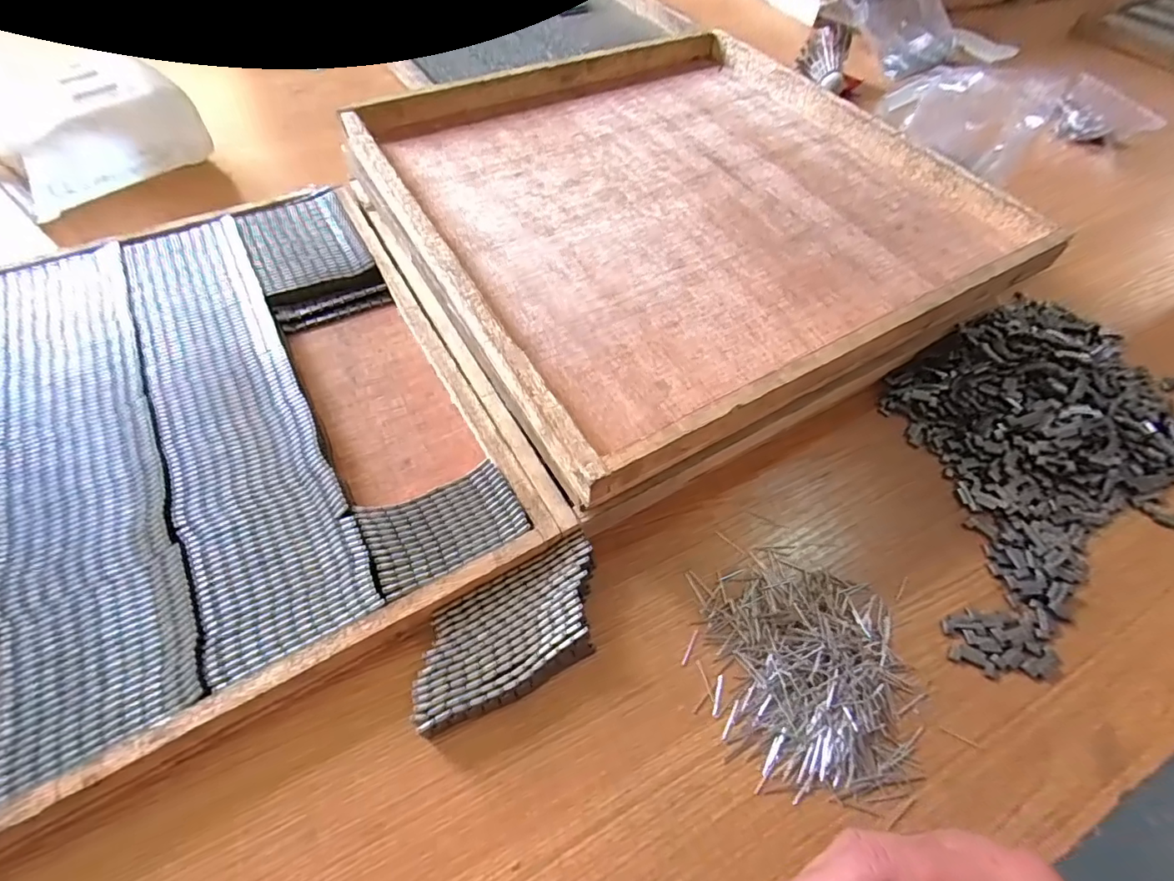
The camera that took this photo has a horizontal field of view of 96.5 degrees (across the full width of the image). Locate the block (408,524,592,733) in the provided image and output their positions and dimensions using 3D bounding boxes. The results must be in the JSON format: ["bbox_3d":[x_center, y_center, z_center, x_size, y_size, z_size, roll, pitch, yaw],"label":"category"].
[{"bbox_3d":[-0.038,0.100,0.276,0.110,0.022,0.056,-26,61,-18],"label":"block"}]

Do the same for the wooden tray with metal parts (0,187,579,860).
[{"bbox_3d":[-0.282,0.001,0.325,0.404,0.031,0.393,-28,61,-19],"label":"wooden tray with metal parts"}]

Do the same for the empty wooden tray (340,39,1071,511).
[{"bbox_3d":[0.069,-0.196,0.401,0.388,0.027,0.392,-26,61,-18],"label":"empty wooden tray"}]

